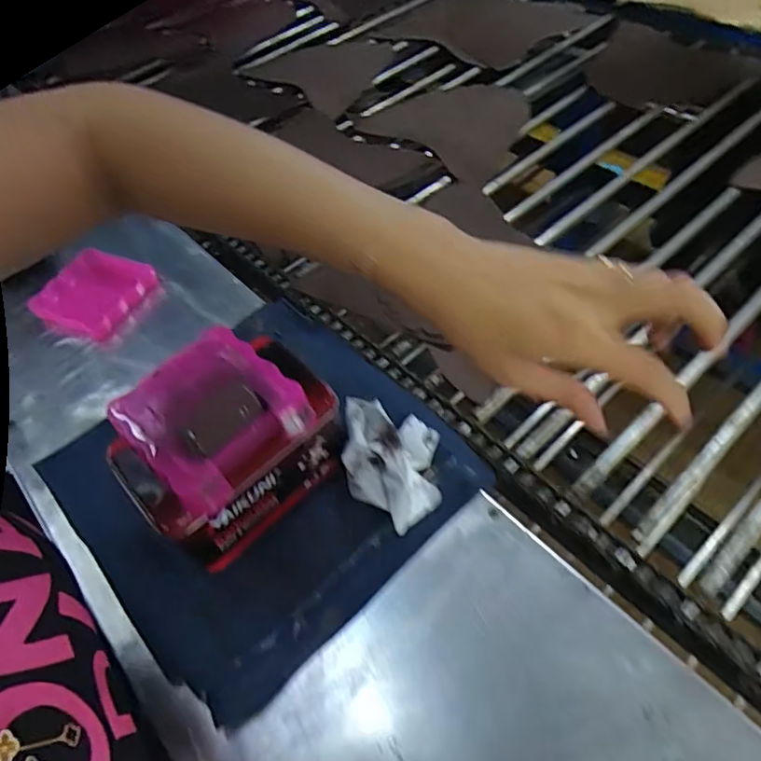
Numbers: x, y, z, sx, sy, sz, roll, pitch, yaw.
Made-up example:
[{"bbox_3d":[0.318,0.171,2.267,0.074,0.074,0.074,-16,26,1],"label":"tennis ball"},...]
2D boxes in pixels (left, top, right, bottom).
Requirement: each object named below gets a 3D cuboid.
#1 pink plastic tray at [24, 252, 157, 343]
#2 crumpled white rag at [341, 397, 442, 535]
[{"bbox_3d":[-0.331,-0.101,0.653,0.096,0.029,0.107,15,58,18],"label":"pink plastic tray"},{"bbox_3d":[0.009,0.069,0.475,0.079,0.053,0.101,-3,53,4],"label":"crumpled white rag"}]

